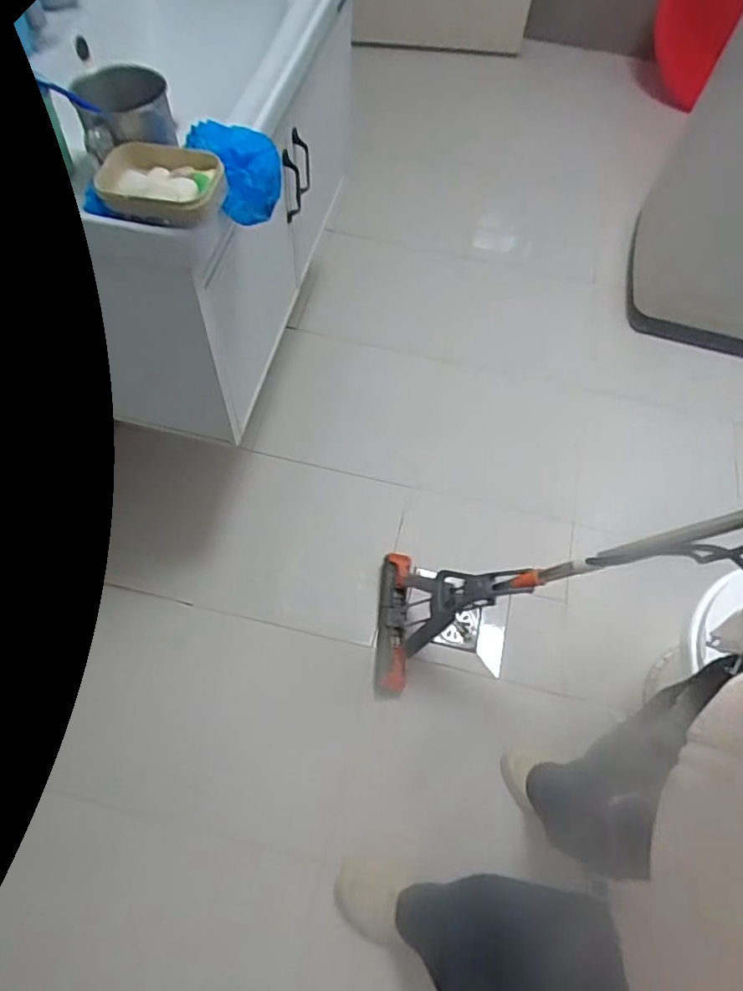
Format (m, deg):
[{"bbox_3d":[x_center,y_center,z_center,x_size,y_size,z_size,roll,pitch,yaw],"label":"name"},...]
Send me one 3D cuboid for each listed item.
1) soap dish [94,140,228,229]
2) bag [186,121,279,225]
[{"bbox_3d":[-0.230,-0.343,0.652,0.136,0.041,0.100,13,64,3],"label":"soap dish"},{"bbox_3d":[-0.153,-0.383,0.697,0.081,0.042,0.135,-23,68,-14],"label":"bag"}]

